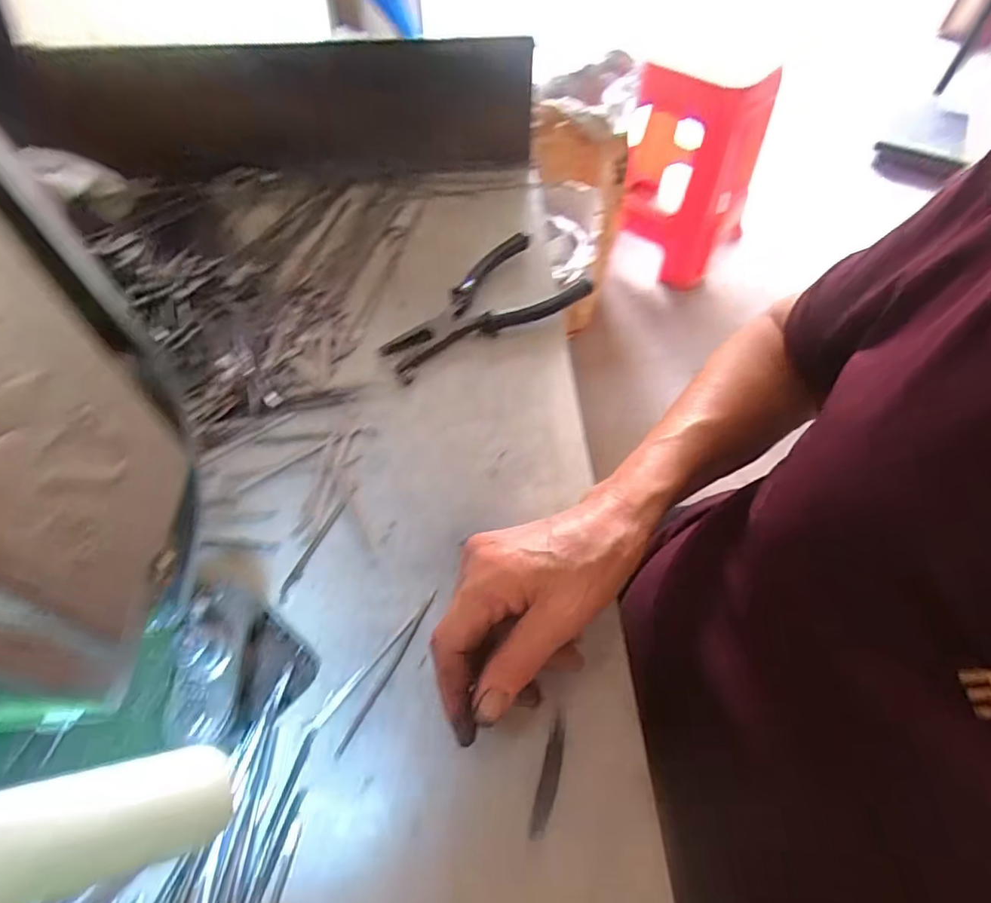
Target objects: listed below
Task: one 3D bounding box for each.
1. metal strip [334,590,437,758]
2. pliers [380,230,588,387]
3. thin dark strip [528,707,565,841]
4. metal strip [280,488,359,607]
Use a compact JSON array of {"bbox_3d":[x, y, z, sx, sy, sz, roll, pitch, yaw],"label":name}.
[{"bbox_3d":[-0.058,0.120,0.306,0.005,0.004,0.096,23,59,16],"label":"metal strip"},{"bbox_3d":[-0.019,-0.124,0.453,0.169,0.019,0.087,-27,60,-17],"label":"pliers"},{"bbox_3d":[0.028,0.161,0.277,0.009,0.004,0.055,14,57,10],"label":"thin dark strip"},{"bbox_3d":[-0.112,0.057,0.353,0.006,0.004,0.084,19,58,13],"label":"metal strip"}]

